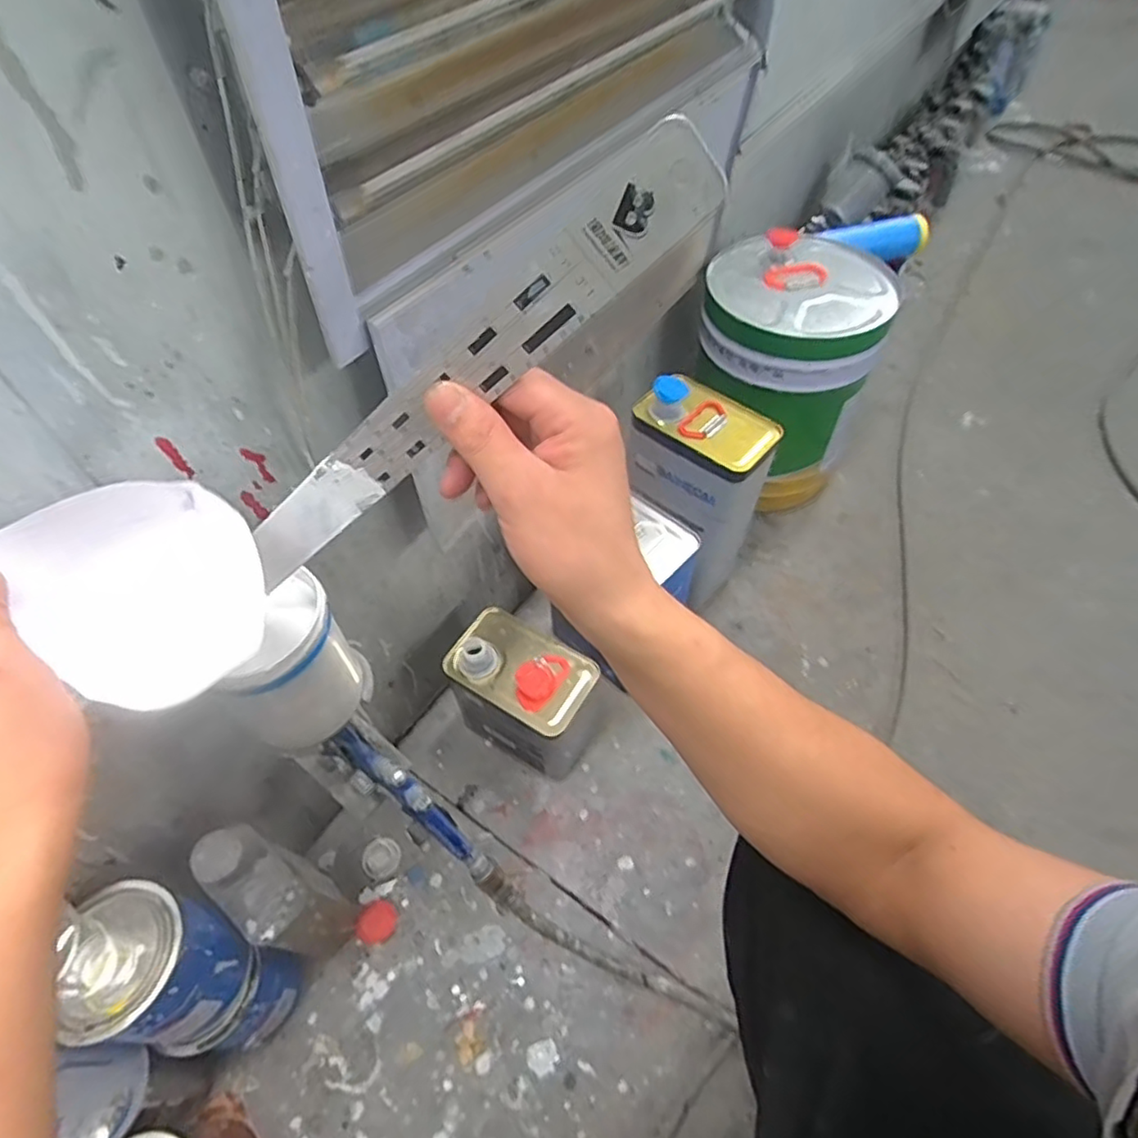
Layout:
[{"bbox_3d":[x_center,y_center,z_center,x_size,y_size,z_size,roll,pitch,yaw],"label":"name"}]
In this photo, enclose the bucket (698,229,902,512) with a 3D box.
[{"bbox_3d":[0.329,-0.311,1.010,0.245,0.304,0.278,19,57,15],"label":"bucket"}]

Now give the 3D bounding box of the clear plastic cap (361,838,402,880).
[{"bbox_3d":[-0.227,0.350,0.779,0.044,0.010,0.045,-1,54,1],"label":"clear plastic cap"}]

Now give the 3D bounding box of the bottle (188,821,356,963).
[{"bbox_3d":[-0.291,0.340,0.663,0.112,0.213,0.065,31,61,22],"label":"bottle"}]

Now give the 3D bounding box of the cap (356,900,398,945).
[{"bbox_3d":[-0.220,0.404,0.735,0.043,0.007,0.043,-1,54,1],"label":"cap"}]

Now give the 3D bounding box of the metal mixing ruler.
[{"bbox_3d":[-0.069,-0.069,0.296,0.313,0.033,0.005,-29,26,36],"label":"metal mixing ruler"}]

